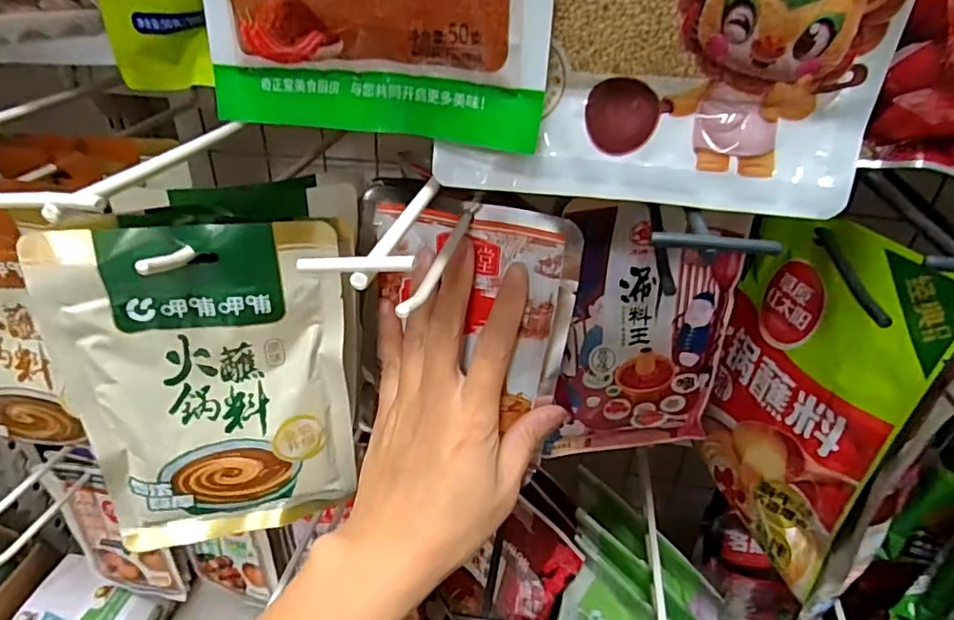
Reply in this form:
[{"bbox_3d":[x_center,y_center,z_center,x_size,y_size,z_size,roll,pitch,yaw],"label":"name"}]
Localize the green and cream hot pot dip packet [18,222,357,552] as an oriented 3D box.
[{"bbox_3d":[-0.128,0.043,0.280,0.123,0.172,0.029,-6,35,-13],"label":"green and cream hot pot dip packet"}]

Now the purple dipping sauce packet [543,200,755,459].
[{"bbox_3d":[0.106,0.018,0.356,0.110,0.166,0.017,-2,17,-9],"label":"purple dipping sauce packet"}]

